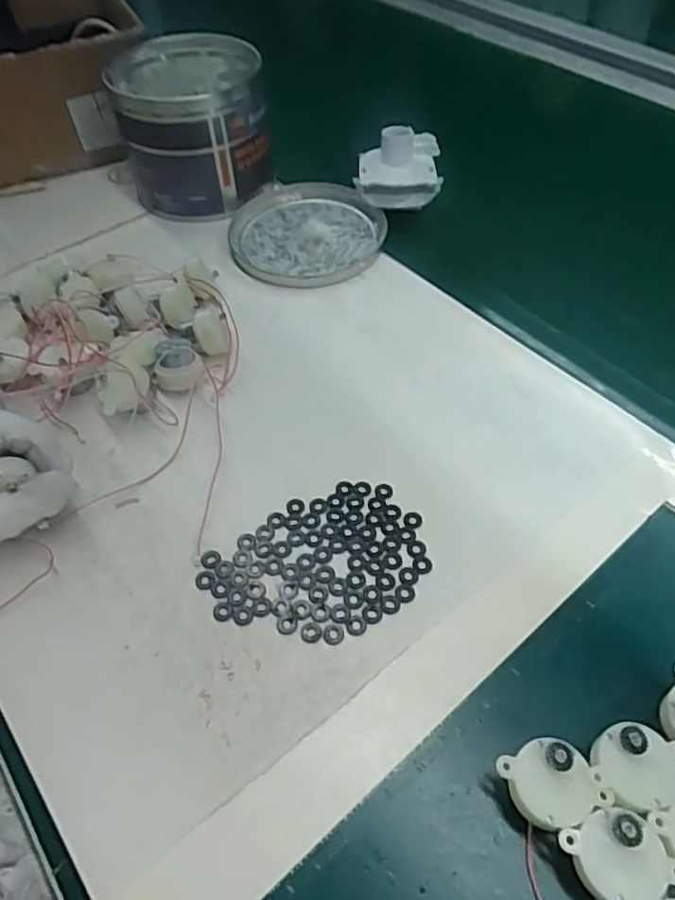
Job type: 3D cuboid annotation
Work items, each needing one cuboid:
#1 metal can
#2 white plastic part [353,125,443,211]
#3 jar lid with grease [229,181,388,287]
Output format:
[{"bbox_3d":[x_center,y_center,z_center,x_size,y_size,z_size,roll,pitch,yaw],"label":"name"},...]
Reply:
[{"bbox_3d":[-0.124,-0.283,0.547,0.122,0.106,0.118,-8,52,-4],"label":"metal can"},{"bbox_3d":[0.055,-0.253,0.552,0.071,0.052,0.088,2,52,3],"label":"white plastic part"},{"bbox_3d":[-0.026,-0.188,0.529,0.128,0.027,0.129,-1,52,1],"label":"jar lid with grease"}]

